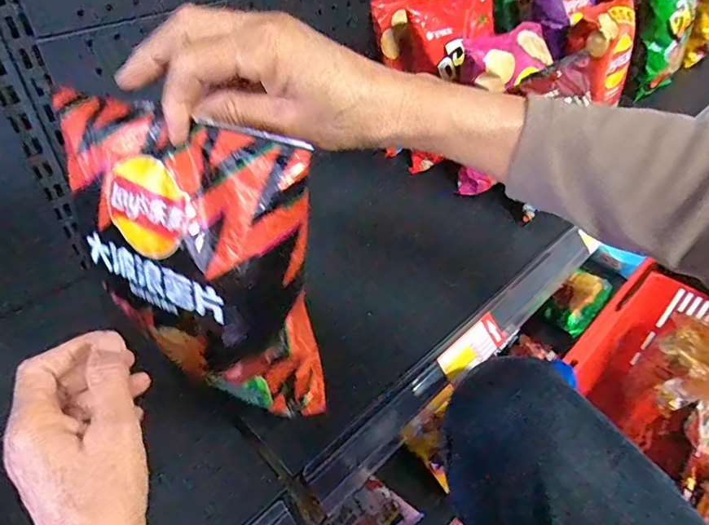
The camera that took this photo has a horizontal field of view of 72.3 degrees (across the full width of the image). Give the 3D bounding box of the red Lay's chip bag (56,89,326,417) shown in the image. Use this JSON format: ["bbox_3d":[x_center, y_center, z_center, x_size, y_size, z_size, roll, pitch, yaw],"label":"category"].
[{"bbox_3d":[-0.123,-0.003,0.351,0.203,0.210,0.070,20,46,19],"label":"red Lay's chip bag"}]

